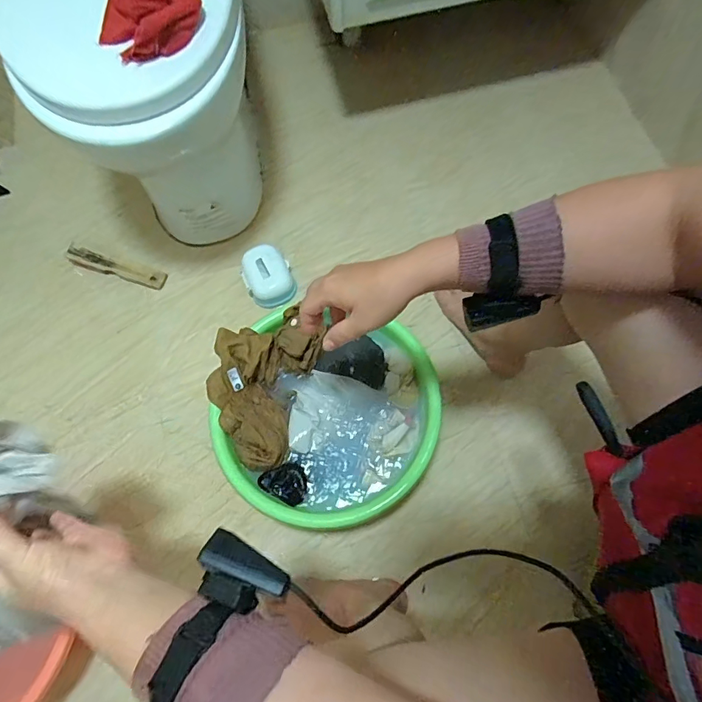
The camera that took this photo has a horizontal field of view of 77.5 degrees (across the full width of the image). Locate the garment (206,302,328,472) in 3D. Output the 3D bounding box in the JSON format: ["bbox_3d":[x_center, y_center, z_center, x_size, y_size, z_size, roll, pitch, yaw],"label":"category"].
[{"bbox_3d":[-0.152,0.045,0.718,0.155,0.056,0.255,18,71,6],"label":"garment"}]

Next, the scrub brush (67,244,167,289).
[{"bbox_3d":[-0.497,-0.176,0.927,0.211,0.030,0.040,16,71,7],"label":"scrub brush"}]

